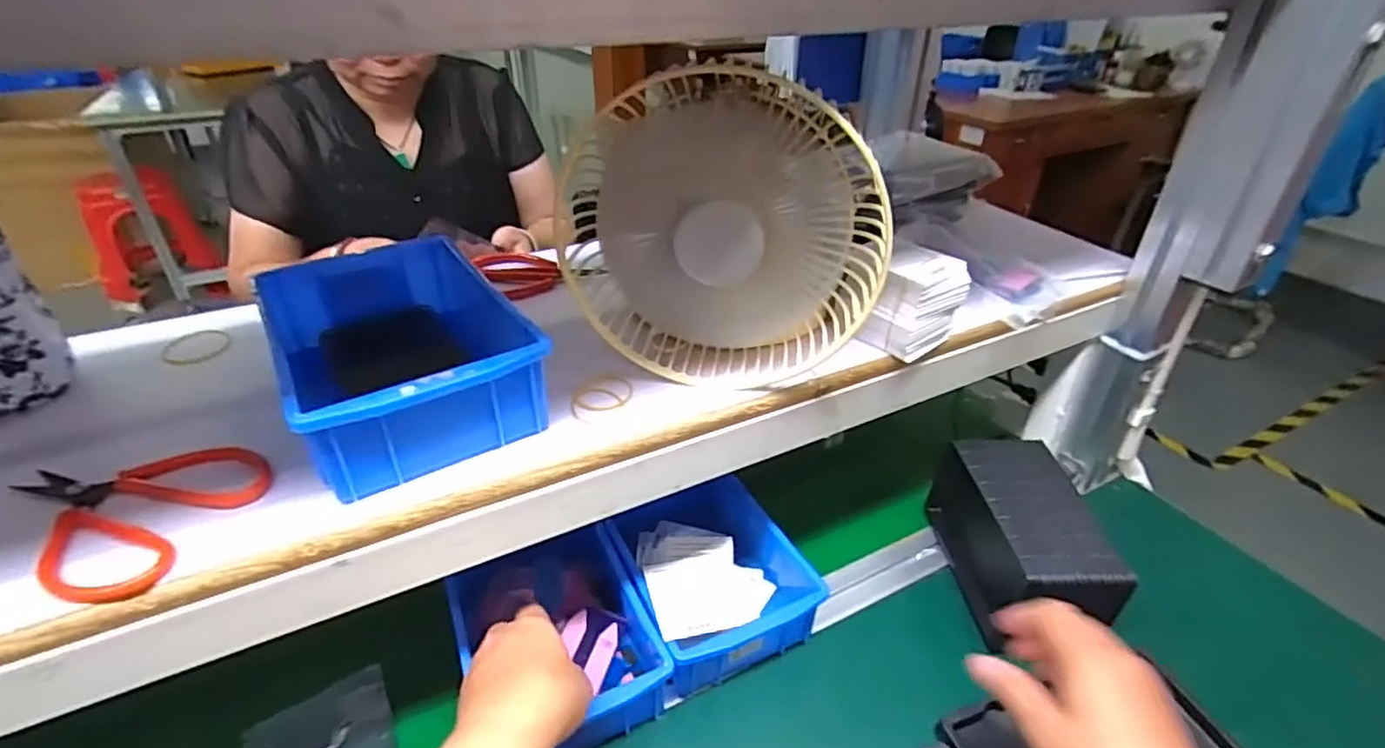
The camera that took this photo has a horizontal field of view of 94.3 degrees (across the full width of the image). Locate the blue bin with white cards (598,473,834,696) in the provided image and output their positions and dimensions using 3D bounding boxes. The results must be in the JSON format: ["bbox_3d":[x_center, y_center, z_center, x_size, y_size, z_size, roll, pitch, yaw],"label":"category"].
[{"bbox_3d":[0.011,0.162,0.550,0.135,0.069,0.176,-14,35,-21],"label":"blue bin with white cards"}]

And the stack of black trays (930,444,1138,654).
[{"bbox_3d":[0.282,0.141,0.554,0.087,0.096,0.166,-2,34,-2],"label":"stack of black trays"}]

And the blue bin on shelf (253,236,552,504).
[{"bbox_3d":[-0.186,-0.014,0.409,0.127,0.062,0.199,-20,37,-29],"label":"blue bin on shelf"}]

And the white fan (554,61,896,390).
[{"bbox_3d":[0.021,-0.081,0.404,0.201,0.179,0.065,-2,32,-3],"label":"white fan"}]

